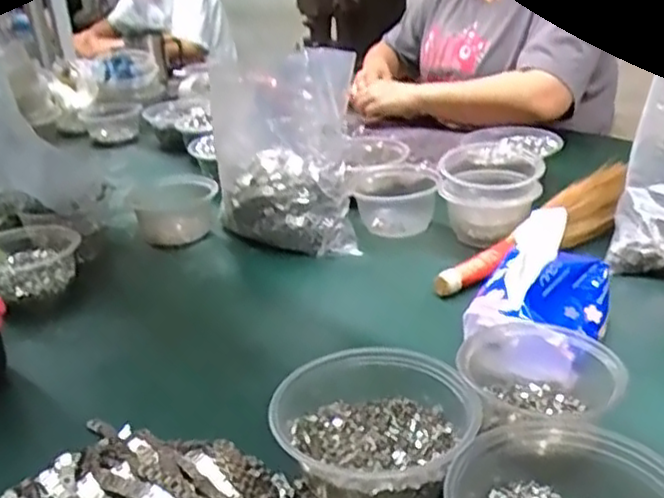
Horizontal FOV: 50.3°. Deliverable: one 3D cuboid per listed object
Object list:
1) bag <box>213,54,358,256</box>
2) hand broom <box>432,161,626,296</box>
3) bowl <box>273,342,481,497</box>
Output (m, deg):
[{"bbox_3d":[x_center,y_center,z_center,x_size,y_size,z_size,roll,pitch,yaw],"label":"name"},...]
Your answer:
[{"bbox_3d":[-0.058,-0.118,0.845,0.168,0.206,0.142,-6,26,0],"label":"bag"},{"bbox_3d":[0.237,-0.017,0.778,0.303,0.067,0.065,-24,32,-33],"label":"hand broom"},{"bbox_3d":[0.028,0.120,0.486,0.126,0.066,0.124,-3,21,1],"label":"bowl"}]

